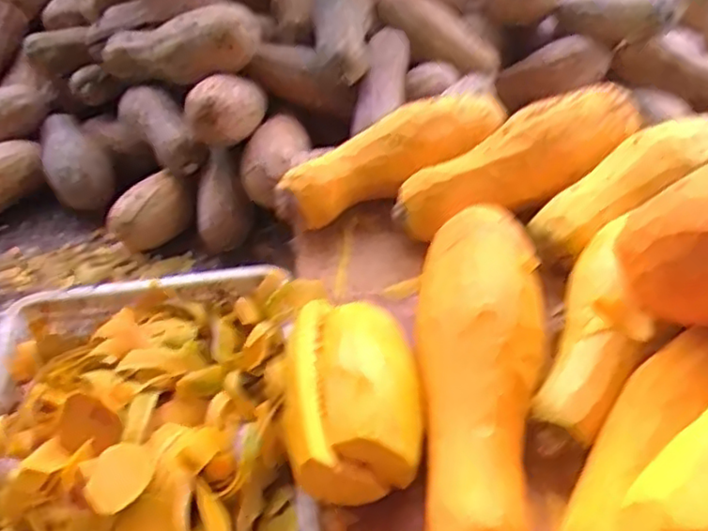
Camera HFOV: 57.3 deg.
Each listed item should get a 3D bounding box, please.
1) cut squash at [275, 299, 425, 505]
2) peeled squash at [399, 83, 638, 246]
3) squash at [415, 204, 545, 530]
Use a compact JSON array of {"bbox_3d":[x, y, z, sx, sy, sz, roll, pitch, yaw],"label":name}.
[{"bbox_3d":[-0.005,0.127,0.651,0.130,0.097,0.209,-8,42,-4],"label":"cut squash"},{"bbox_3d":[0.233,-0.144,0.869,0.369,0.099,0.104,-21,45,-17],"label":"peeled squash"},{"bbox_3d":[0.123,0.109,0.643,0.128,0.109,0.418,3,43,8],"label":"squash"}]

